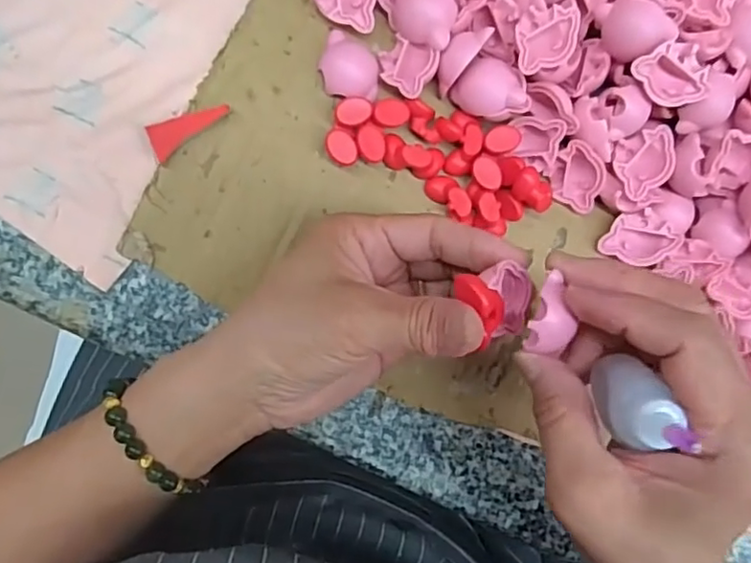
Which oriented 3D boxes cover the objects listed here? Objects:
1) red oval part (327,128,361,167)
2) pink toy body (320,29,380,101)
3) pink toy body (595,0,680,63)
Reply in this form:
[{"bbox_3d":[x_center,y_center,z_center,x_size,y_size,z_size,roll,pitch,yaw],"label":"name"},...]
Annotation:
[{"bbox_3d":[-0.016,-0.062,0.291,0.014,0.013,0.018,-23,92,-10],"label":"red oval part"},{"bbox_3d":[-0.012,-0.103,0.292,0.028,0.009,0.031,8,87,-9],"label":"pink toy body"},{"bbox_3d":[0.121,-0.119,0.289,0.022,0.025,0.029,-24,92,-9],"label":"pink toy body"}]

